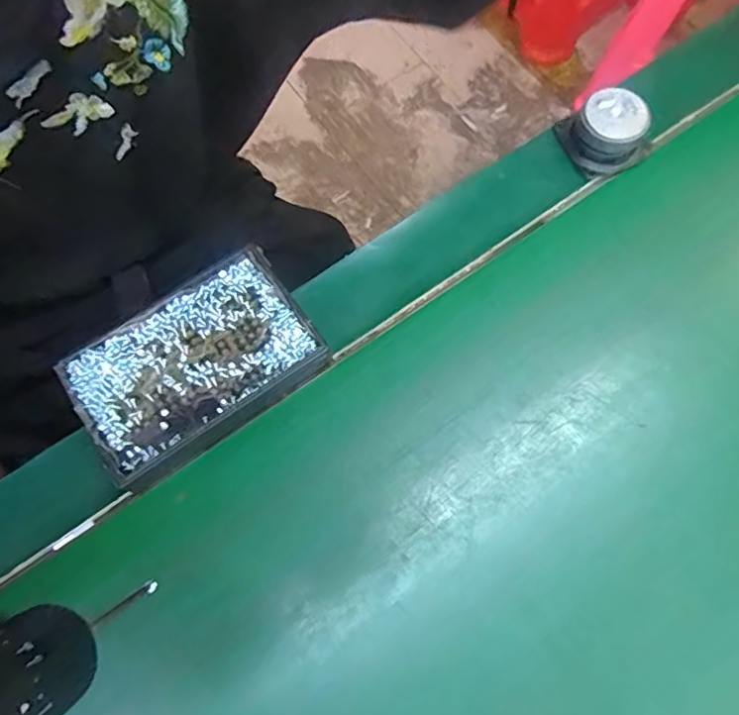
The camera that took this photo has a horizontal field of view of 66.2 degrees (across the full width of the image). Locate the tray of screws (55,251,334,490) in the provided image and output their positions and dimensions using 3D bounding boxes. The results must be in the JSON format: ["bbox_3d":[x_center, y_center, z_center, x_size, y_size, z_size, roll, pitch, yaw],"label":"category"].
[{"bbox_3d":[-0.104,0.005,0.344,0.137,0.026,0.092,-34,74,-8],"label":"tray of screws"}]

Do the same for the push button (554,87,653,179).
[{"bbox_3d":[0.161,-0.156,0.385,0.050,0.034,0.048,-25,73,-6],"label":"push button"}]

